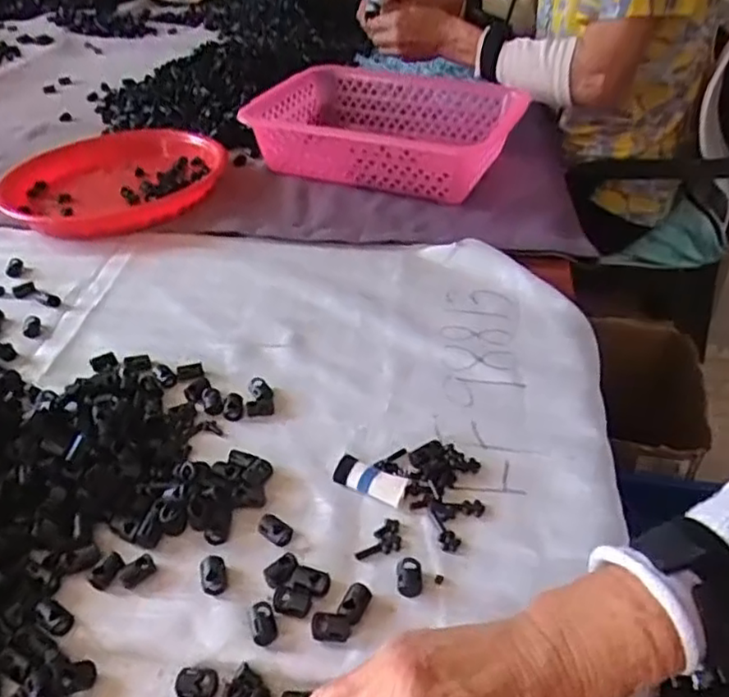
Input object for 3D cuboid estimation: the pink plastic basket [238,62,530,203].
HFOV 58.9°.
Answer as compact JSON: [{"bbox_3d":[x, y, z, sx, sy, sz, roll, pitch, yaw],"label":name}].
[{"bbox_3d":[0.023,-0.242,0.719,0.288,0.087,0.152,19,44,22],"label":"pink plastic basket"}]

